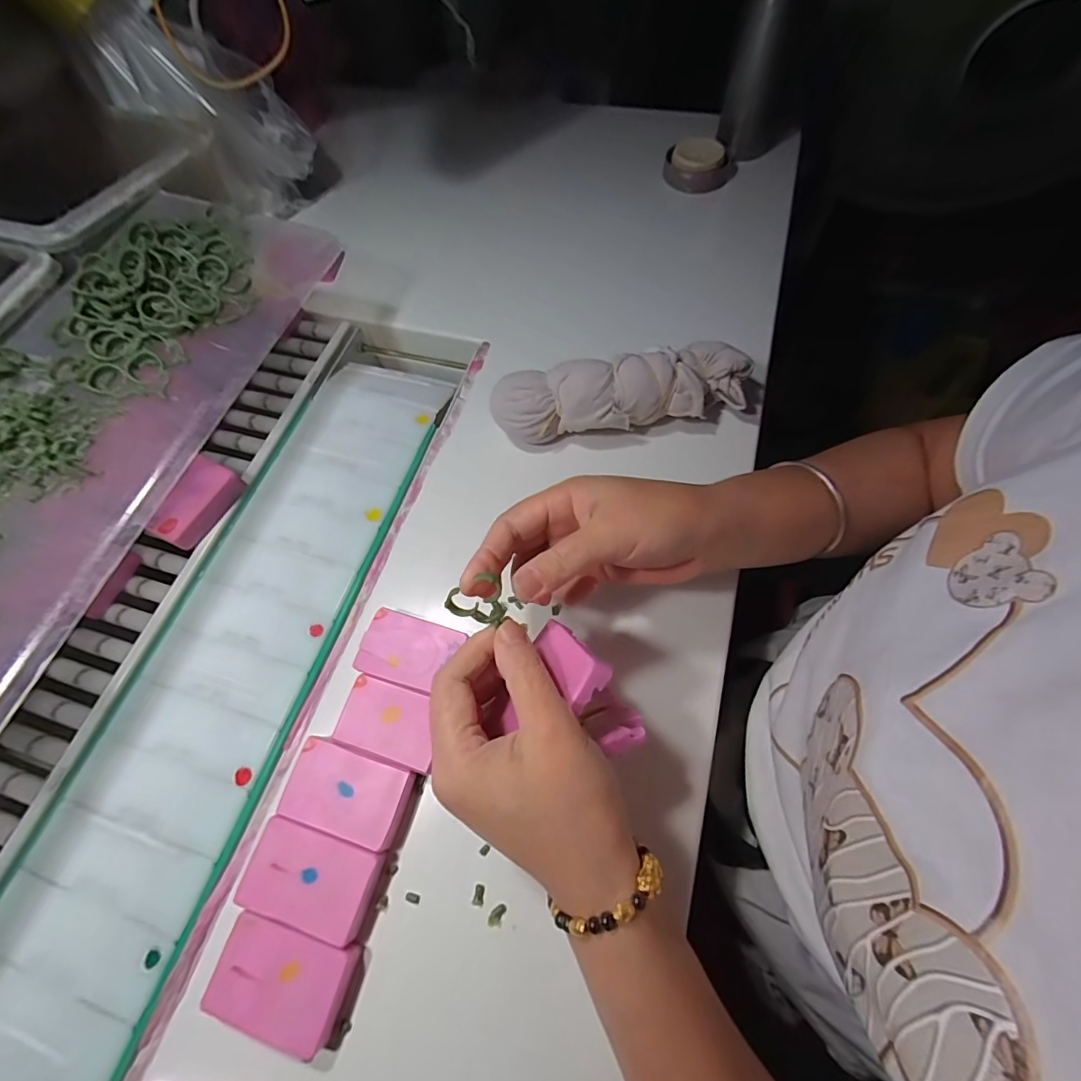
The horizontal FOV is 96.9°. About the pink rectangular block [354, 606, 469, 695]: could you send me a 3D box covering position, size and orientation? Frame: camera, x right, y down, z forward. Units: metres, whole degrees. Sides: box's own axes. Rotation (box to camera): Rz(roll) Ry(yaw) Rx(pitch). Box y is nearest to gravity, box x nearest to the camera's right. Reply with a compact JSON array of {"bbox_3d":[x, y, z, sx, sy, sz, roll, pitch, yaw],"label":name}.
[{"bbox_3d":[-0.088,0.074,0.322,0.061,0.014,0.043,15,67,10],"label":"pink rectangular block"}]

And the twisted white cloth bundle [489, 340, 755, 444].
[{"bbox_3d":[0.061,-0.111,0.382,0.192,0.058,0.052,-11,66,-2],"label":"twisted white cloth bundle"}]

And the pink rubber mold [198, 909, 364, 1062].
[{"bbox_3d":[-0.136,0.232,0.255,0.068,0.018,0.046,14,67,9],"label":"pink rubber mold"}]

